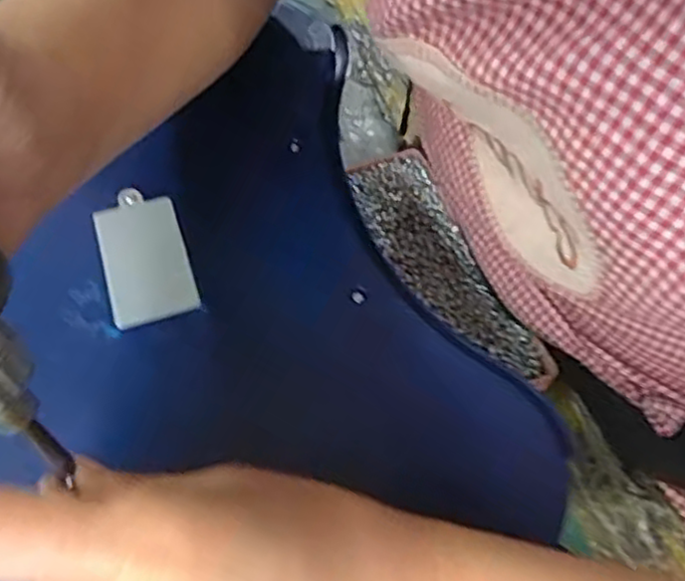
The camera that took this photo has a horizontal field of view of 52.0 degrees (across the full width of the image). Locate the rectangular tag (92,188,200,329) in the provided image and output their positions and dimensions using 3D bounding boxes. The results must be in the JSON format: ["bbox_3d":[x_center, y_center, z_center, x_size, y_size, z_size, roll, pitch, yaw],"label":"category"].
[{"bbox_3d":[-0.082,-0.016,0.289,0.033,0.004,0.064,-11,59,-19],"label":"rectangular tag"}]

